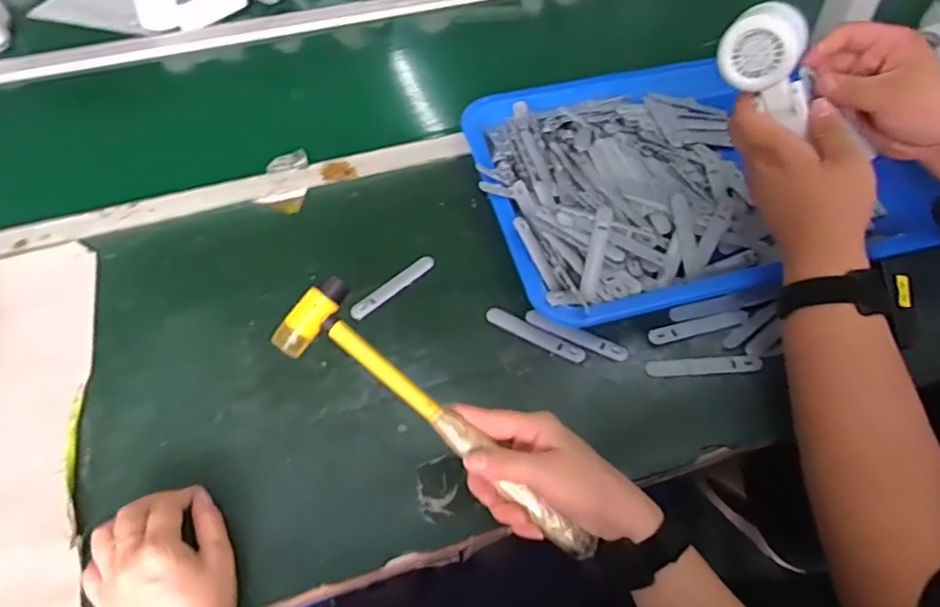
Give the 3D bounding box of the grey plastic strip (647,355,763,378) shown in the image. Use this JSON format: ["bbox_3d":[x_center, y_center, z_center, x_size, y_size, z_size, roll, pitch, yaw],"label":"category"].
[{"bbox_3d":[0.199,0.054,0.535,0.093,0.004,0.017,-4,47,3],"label":"grey plastic strip"}]

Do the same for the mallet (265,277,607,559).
[{"bbox_3d":[-0.022,0.087,0.446,0.266,0.031,0.054,40,61,4],"label":"mallet"}]

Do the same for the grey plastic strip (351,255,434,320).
[{"bbox_3d":[-0.073,-0.016,0.598,0.096,0.004,0.016,-38,74,-23],"label":"grey plastic strip"}]

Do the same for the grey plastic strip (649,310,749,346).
[{"bbox_3d":[0.203,0.020,0.558,0.090,0.004,0.016,-11,52,-8],"label":"grey plastic strip"}]

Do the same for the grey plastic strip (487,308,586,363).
[{"bbox_3d":[0.057,0.028,0.558,0.094,0.004,0.015,26,56,20],"label":"grey plastic strip"}]

